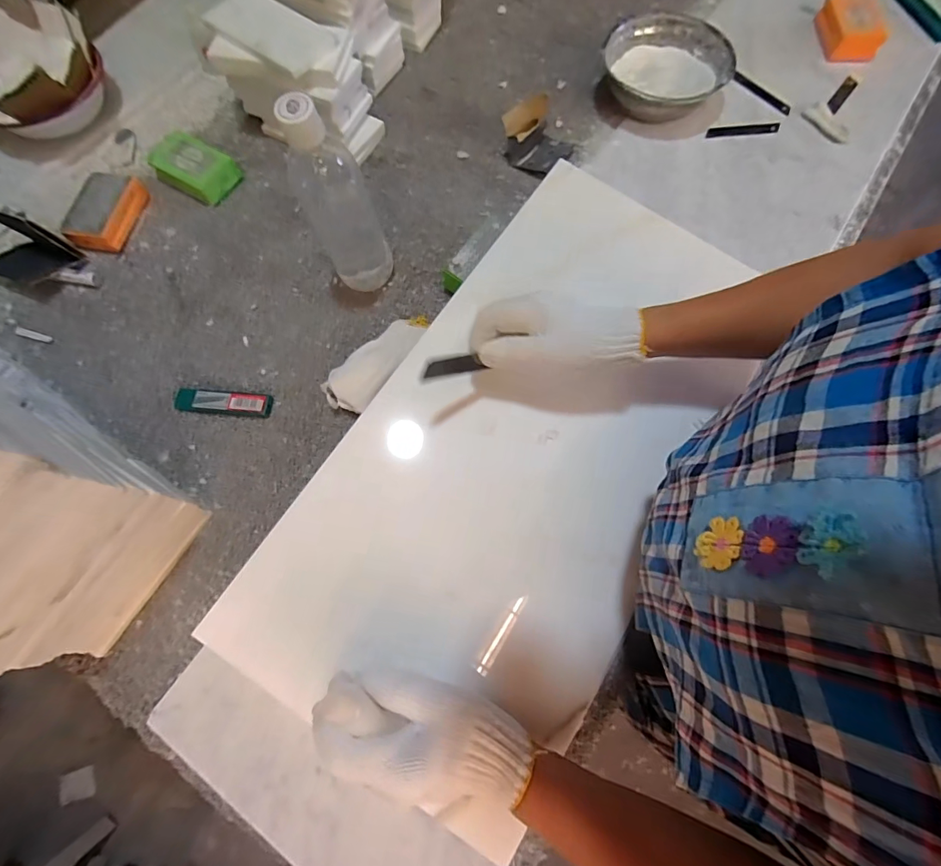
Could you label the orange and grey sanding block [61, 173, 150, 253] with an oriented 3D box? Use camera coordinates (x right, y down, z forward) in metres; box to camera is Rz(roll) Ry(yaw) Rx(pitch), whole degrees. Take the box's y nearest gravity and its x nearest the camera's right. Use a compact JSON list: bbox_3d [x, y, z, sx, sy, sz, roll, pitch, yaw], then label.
[{"bbox_3d":[-0.448,-0.273,0.535,0.059,0.035,0.094,3,70,2],"label":"orange and grey sanding block"}]

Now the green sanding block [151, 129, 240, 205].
[{"bbox_3d":[-0.349,-0.337,0.556,0.112,0.035,0.066,30,74,12],"label":"green sanding block"}]

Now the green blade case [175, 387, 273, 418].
[{"bbox_3d":[-0.264,-0.033,0.466,0.104,0.013,0.025,5,70,3],"label":"green blade case"}]

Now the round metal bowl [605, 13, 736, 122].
[{"bbox_3d":[0.255,-0.469,0.569,0.146,0.048,0.151,0,70,1],"label":"round metal bowl"}]

